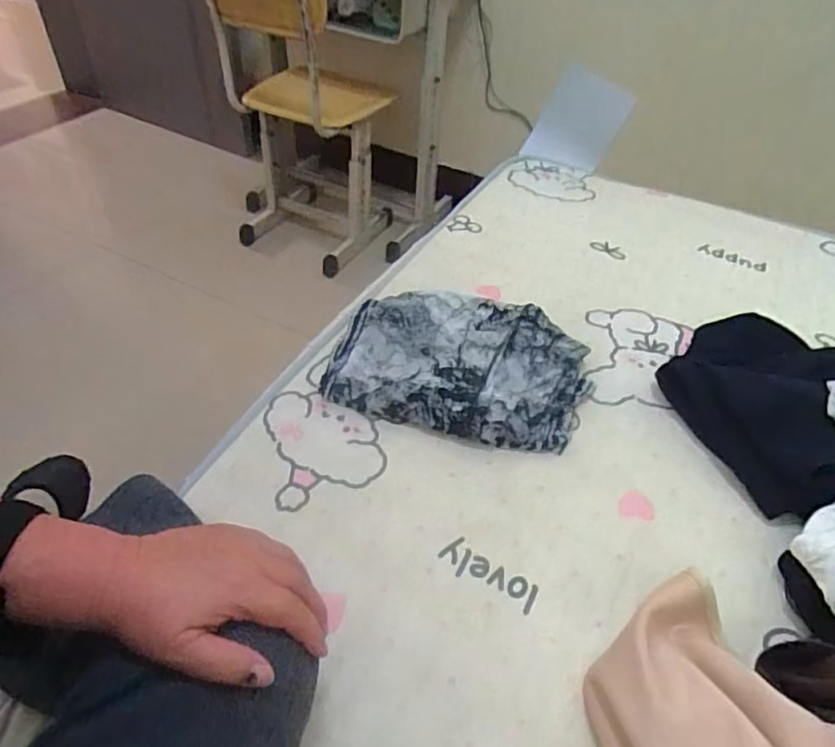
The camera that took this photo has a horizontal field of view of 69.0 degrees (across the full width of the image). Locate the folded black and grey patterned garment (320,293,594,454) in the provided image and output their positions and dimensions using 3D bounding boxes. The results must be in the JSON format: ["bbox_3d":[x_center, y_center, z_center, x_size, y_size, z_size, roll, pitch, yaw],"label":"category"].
[{"bbox_3d":[0.052,-0.015,0.754,0.311,0.042,0.213,16,47,11],"label":"folded black and grey patterned garment"}]

